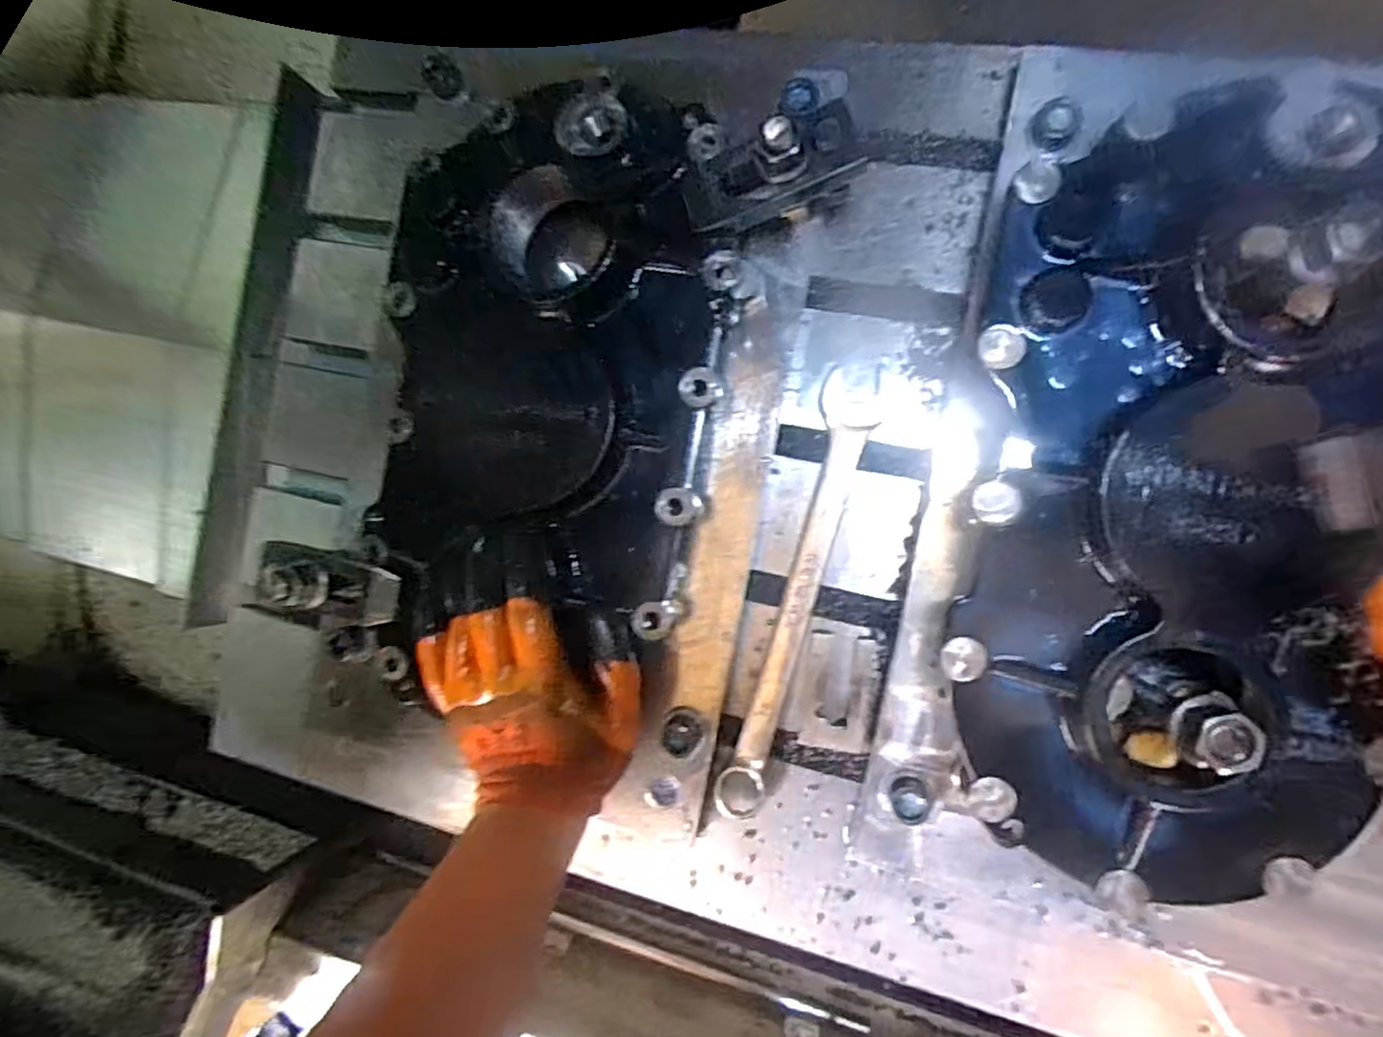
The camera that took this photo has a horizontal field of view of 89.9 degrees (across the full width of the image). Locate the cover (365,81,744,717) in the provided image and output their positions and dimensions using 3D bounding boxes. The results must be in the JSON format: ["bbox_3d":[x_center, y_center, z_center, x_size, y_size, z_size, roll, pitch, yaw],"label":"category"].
[{"bbox_3d":[-0.089,-0.085,0.414,0.211,0.044,0.324,9,89,8],"label":"cover"}]

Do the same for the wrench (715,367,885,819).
[{"bbox_3d":[0.070,0.050,0.454,0.035,0.014,0.296,15,92,12],"label":"wrench"}]

